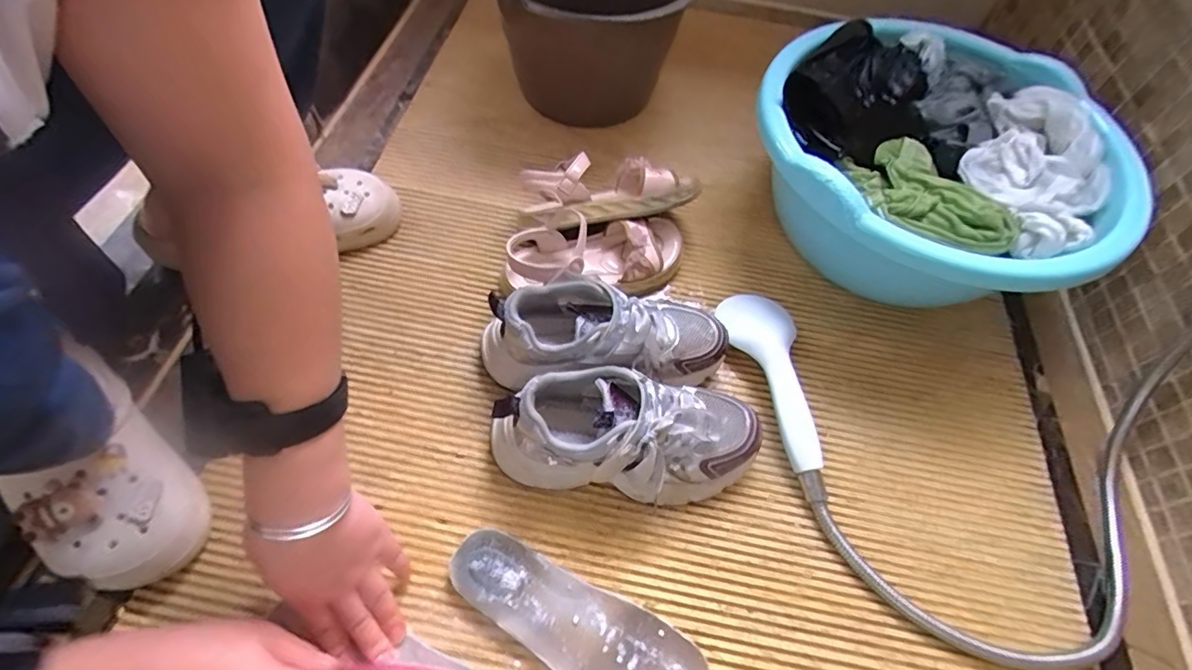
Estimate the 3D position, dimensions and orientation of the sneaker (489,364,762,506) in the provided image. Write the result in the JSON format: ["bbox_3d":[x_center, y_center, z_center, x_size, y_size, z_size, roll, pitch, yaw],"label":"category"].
[{"bbox_3d":[0.028,0.086,0.483,0.236,0.093,0.099,8,59,1],"label":"sneaker"}]

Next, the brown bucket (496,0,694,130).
[{"bbox_3d":[0.007,-0.413,0.725,0.220,0.211,0.271,24,60,10],"label":"brown bucket"}]

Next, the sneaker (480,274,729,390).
[{"bbox_3d":[0.009,-0.003,0.533,0.240,0.097,0.094,-1,59,-4],"label":"sneaker"}]

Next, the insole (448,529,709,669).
[{"bbox_3d":[-0.021,0.234,0.440,0.216,0.025,0.071,25,61,11],"label":"insole"}]

